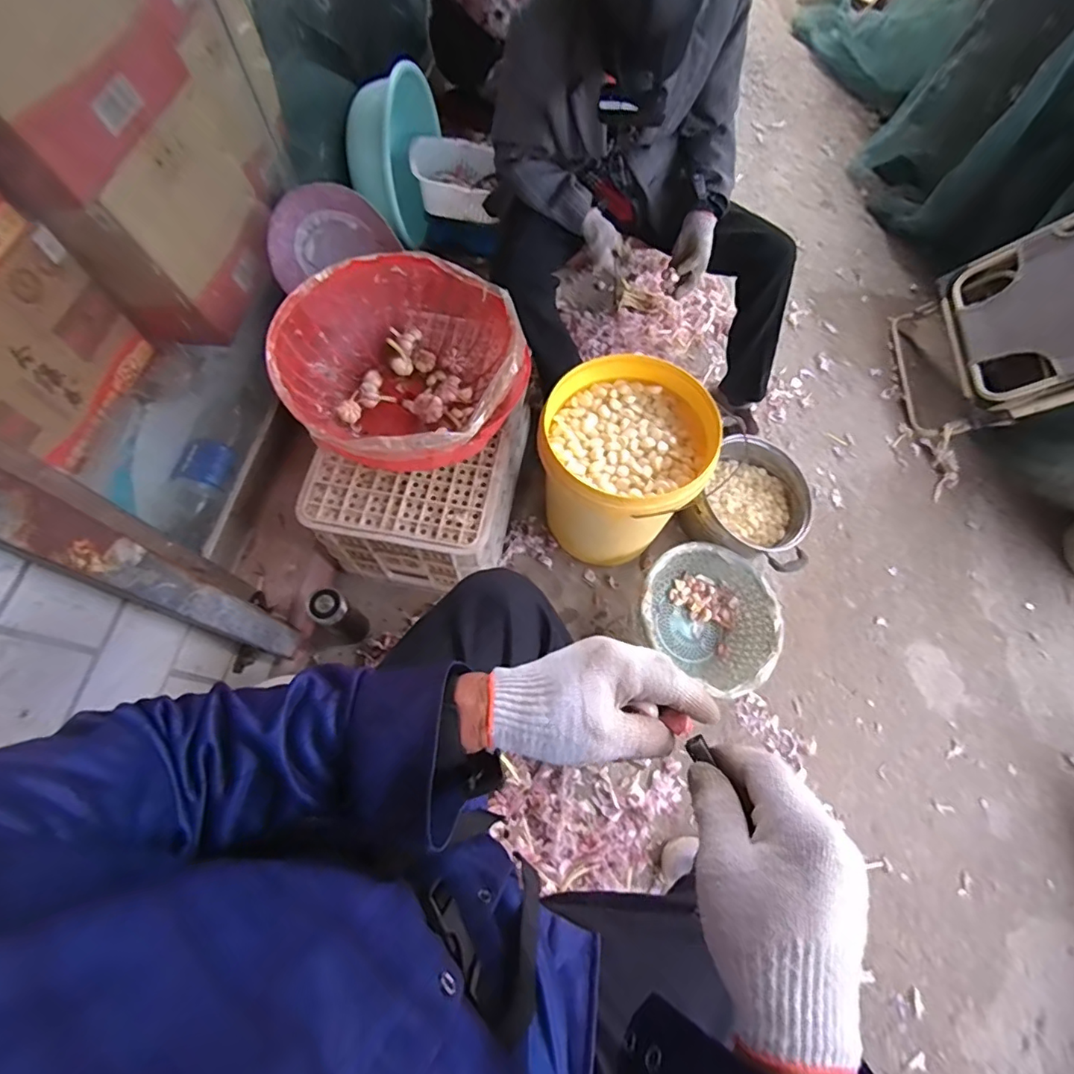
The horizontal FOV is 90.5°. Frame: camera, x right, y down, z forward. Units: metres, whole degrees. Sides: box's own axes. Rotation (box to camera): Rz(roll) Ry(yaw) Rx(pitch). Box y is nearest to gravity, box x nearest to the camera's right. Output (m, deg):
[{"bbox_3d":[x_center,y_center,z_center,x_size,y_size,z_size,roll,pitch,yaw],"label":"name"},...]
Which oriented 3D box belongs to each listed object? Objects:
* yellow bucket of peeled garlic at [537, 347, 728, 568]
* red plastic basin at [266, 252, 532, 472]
[{"bbox_3d":[0.186,-0.138,1.208,0.331,0.413,0.317,0,68,0],"label":"yellow bucket of peeled garlic"},{"bbox_3d":[-0.257,-0.333,1.060,0.443,0.192,0.489,-18,69,-7],"label":"red plastic basin"}]

